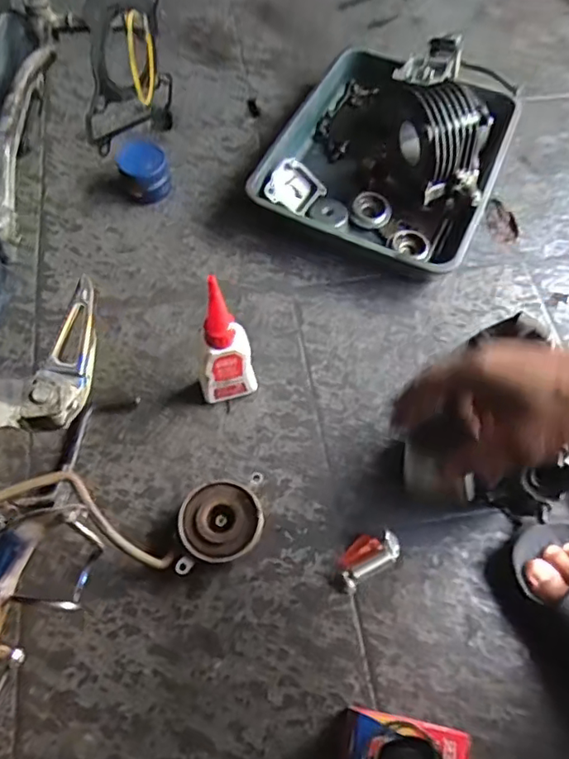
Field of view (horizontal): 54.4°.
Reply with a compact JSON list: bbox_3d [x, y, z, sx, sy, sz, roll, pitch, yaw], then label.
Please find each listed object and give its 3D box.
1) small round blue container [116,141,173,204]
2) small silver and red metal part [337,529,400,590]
[{"bbox_3d":[-0.186,-0.278,0.739,0.061,0.053,0.067,0,62,0],"label":"small round blue container"},{"bbox_3d":[0.079,0.165,0.522,0.062,0.015,0.034,-28,65,-14],"label":"small silver and red metal part"}]

